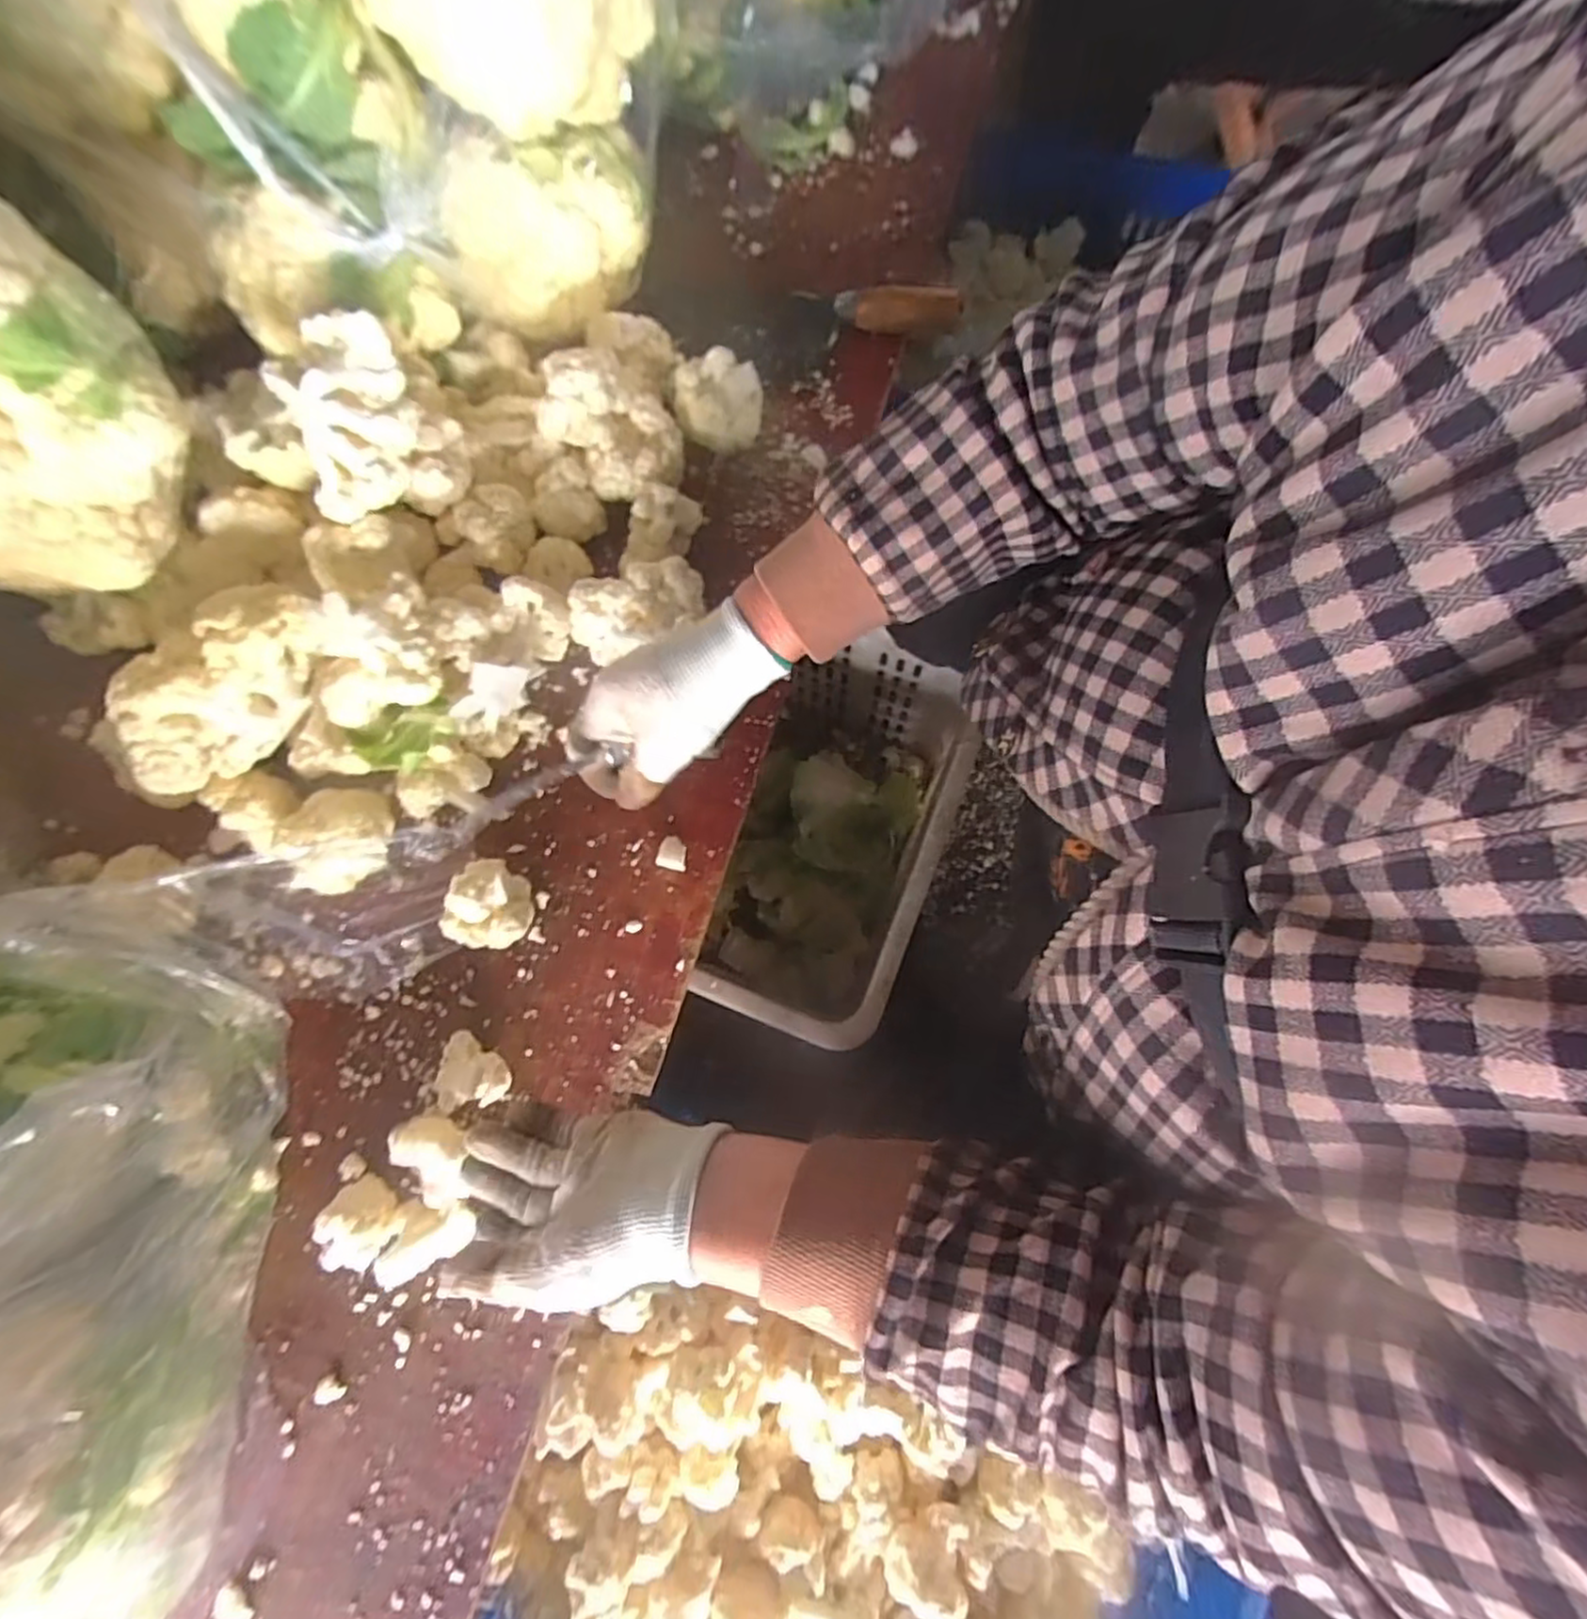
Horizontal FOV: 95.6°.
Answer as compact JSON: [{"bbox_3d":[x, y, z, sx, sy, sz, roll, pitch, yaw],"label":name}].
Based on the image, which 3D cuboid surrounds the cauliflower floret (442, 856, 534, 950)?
[{"bbox_3d":[-0.191,0.061,0.458,0.046,0.061,0.053,18,75,5],"label":"cauliflower floret"}]

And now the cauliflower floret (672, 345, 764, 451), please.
[{"bbox_3d":[-0.058,-0.317,0.564,0.066,0.061,0.058,16,75,5],"label":"cauliflower floret"}]

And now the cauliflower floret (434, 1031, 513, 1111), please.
[{"bbox_3d":[-0.199,0.164,0.445,0.044,0.033,0.037,36,78,10],"label":"cauliflower floret"}]

